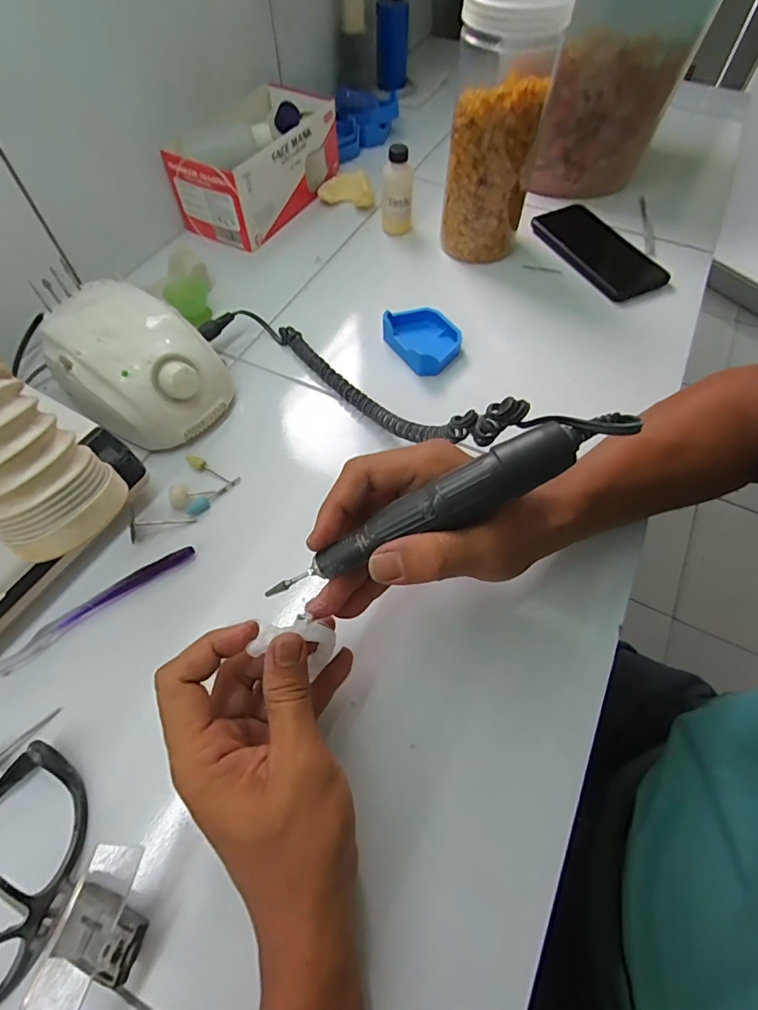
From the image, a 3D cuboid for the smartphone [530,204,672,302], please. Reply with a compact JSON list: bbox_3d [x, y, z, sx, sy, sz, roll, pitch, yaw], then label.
[{"bbox_3d":[0.259,-0.304,0.552,0.091,0.015,0.167,-23,62,-13],"label":"smartphone"}]

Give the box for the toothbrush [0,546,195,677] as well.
[{"bbox_3d":[-0.216,0.081,0.326,0.184,0.012,0.012,-32,65,-17],"label":"toothbrush"}]

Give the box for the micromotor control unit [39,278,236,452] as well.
[{"bbox_3d":[-0.203,-0.116,0.402,0.132,0.079,0.100,27,64,15],"label":"micromotor control unit"}]

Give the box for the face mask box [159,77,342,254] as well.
[{"bbox_3d":[-0.143,-0.421,0.574,0.119,0.088,0.212,22,62,13],"label":"face mask box"}]

